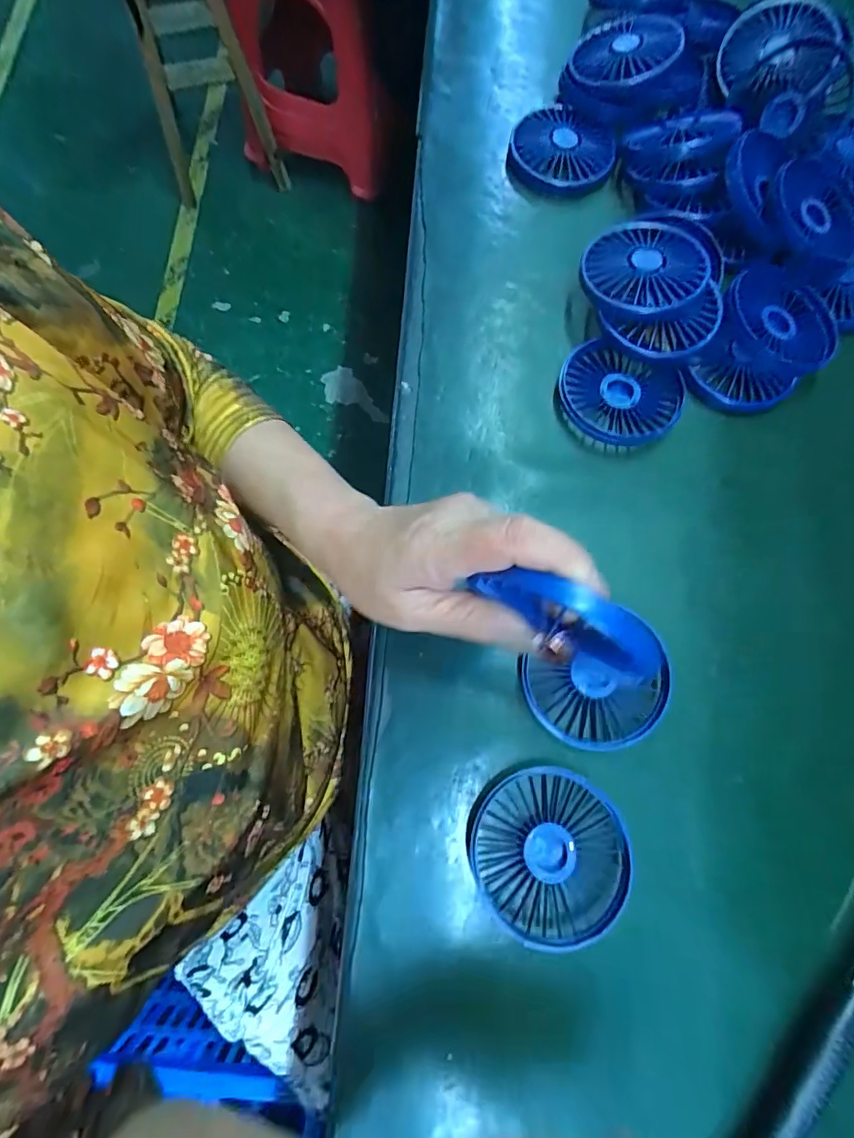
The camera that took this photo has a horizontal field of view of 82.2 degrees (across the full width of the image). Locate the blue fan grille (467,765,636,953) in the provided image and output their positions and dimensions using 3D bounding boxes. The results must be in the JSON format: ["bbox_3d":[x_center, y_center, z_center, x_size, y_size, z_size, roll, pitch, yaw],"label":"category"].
[{"bbox_3d":[0.070,0.164,0.284,0.084,0.025,0.088,0,79,-3],"label":"blue fan grille"}]

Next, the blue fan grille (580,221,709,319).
[{"bbox_3d":[0.162,-0.227,0.364,0.087,0.015,0.090,15,73,17],"label":"blue fan grille"}]

